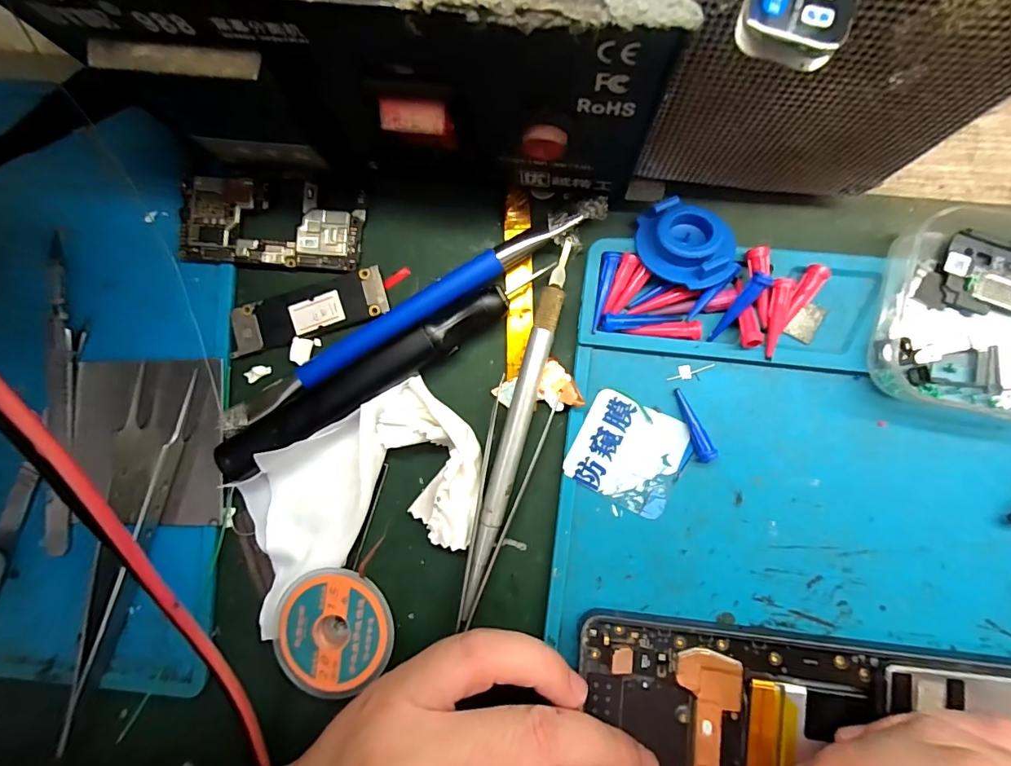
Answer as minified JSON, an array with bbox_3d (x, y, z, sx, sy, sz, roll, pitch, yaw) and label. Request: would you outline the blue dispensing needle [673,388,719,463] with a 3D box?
[{"bbox_3d":[0.067,0.016,0.164,0.006,0.005,0.028,-28,84,4],"label":"blue dispensing needle"}]

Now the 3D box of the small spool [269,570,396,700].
[{"bbox_3d":[-0.063,0.091,0.170,0.043,0.011,0.043,0,89,6],"label":"small spool"}]

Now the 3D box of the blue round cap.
[{"bbox_3d":[0.063,-0.049,0.160,0.035,0.012,0.027,38,91,7],"label":"blue round cap"}]

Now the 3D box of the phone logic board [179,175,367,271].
[{"bbox_3d":[-0.093,-0.063,0.181,0.072,0.008,0.033,3,87,6],"label":"phone logic board"}]

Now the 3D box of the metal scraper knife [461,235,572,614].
[{"bbox_3d":[0.003,0.016,0.167,0.010,0.011,0.132,15,89,7],"label":"metal scraper knife"}]

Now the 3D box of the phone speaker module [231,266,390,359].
[{"bbox_3d":[-0.079,-0.028,0.181,0.064,0.004,0.020,-17,85,5],"label":"phone speaker module"}]

